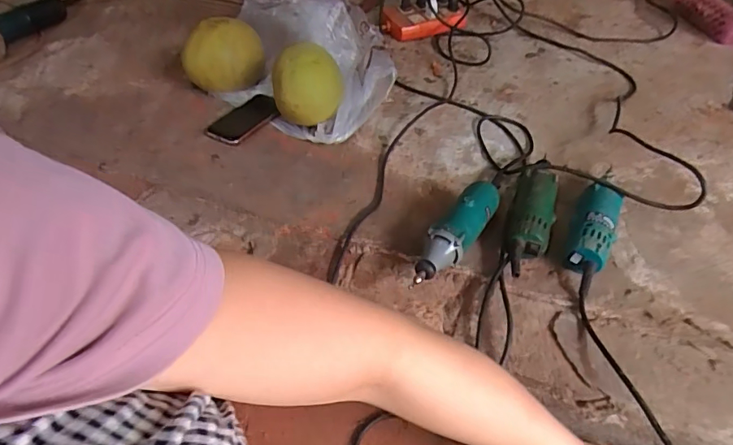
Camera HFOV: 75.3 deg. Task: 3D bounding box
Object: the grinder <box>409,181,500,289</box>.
[{"bbox_3d":[0.119,0.010,0.617,0.046,0.049,0.212,26,55,24],"label":"grinder"}]

